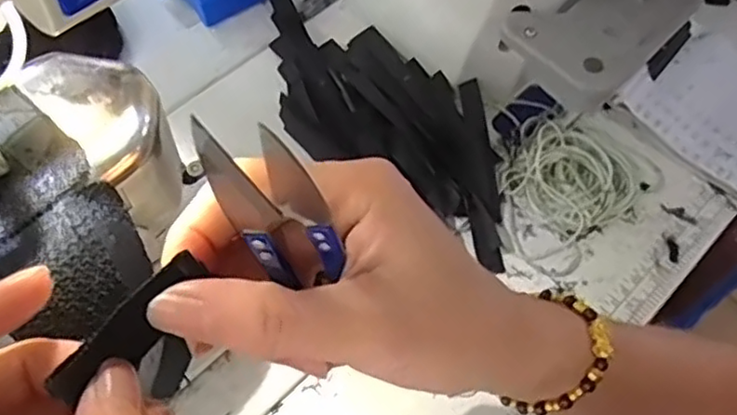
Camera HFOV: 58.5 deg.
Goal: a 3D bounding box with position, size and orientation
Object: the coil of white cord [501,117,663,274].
[{"bbox_3d":[0.126,-0.019,0.421,0.113,0.011,0.083,-38,67,-20],"label":"coil of white cord"}]

